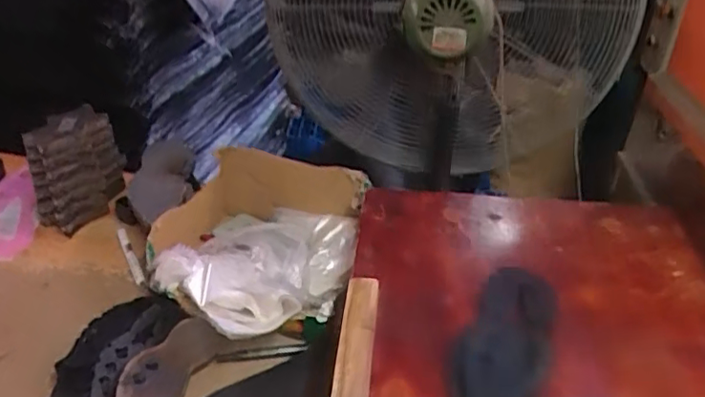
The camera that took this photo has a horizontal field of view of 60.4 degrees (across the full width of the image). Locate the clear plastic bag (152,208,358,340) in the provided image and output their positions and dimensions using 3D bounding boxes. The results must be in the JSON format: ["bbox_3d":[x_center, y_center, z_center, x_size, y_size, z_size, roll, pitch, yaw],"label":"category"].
[{"bbox_3d":[-0.136,0.095,0.874,0.262,0.095,0.293,11,39,14],"label":"clear plastic bag"}]

